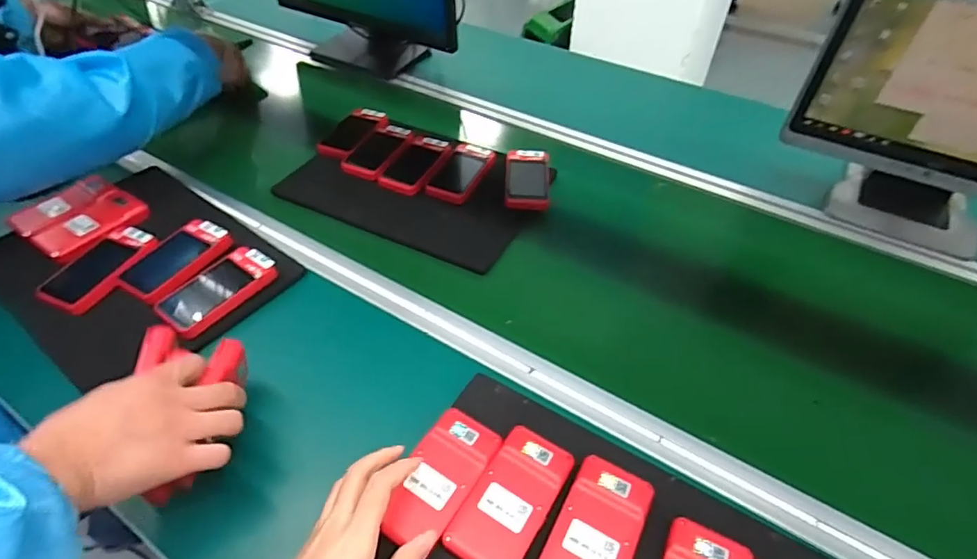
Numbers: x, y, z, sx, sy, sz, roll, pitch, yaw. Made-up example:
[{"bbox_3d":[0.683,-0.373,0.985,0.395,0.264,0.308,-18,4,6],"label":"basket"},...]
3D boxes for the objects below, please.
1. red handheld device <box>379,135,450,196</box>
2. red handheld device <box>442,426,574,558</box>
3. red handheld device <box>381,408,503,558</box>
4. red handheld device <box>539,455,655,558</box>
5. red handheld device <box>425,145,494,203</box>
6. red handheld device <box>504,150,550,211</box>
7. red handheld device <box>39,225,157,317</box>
[{"bbox_3d":[-0.108,-0.176,0.771,0.069,0.015,0.131,14,51,12],"label":"red handheld device"},{"bbox_3d":[0.019,0.185,0.431,0.065,0.016,0.120,25,54,20],"label":"red handheld device"},{"bbox_3d":[-0.042,0.168,0.441,0.062,0.012,0.118,26,55,21],"label":"red handheld device"},{"bbox_3d":[0.086,0.204,0.410,0.064,0.013,0.118,22,53,18],"label":"red handheld device"},{"bbox_3d":[-0.042,-0.158,0.764,0.065,0.014,0.125,18,52,16],"label":"red handheld device"},{"bbox_3d":[0.056,-0.148,0.746,0.063,0.015,0.122,3,50,3],"label":"red handheld device"},{"bbox_3d":[-0.453,-0.017,0.594,0.071,0.021,0.129,14,51,12],"label":"red handheld device"}]

